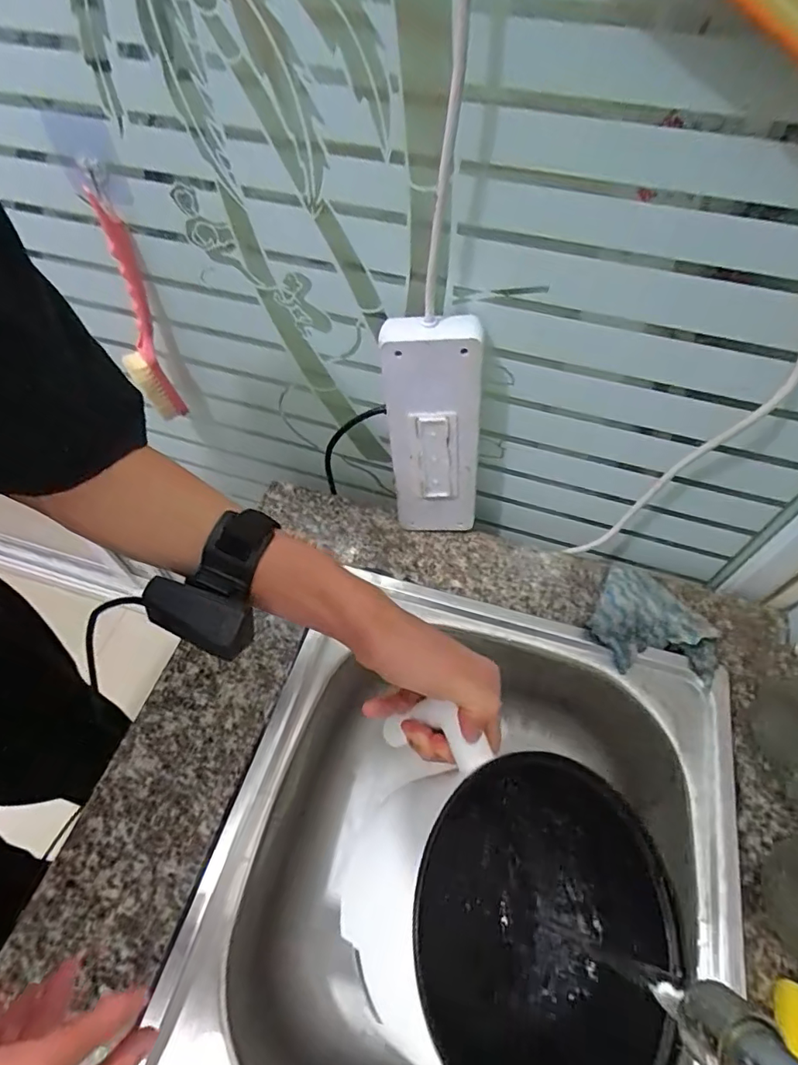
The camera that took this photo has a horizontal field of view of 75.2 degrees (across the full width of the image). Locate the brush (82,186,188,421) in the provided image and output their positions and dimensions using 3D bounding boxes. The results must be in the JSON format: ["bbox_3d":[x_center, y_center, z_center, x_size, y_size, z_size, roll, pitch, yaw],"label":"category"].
[{"bbox_3d":[-0.240,-0.191,0.476,0.033,0.204,0.040,17,58,11],"label":"brush"}]

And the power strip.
[{"bbox_3d":[0.029,-0.081,0.460,0.078,0.221,0.048,-3,56,-1],"label":"power strip"}]

